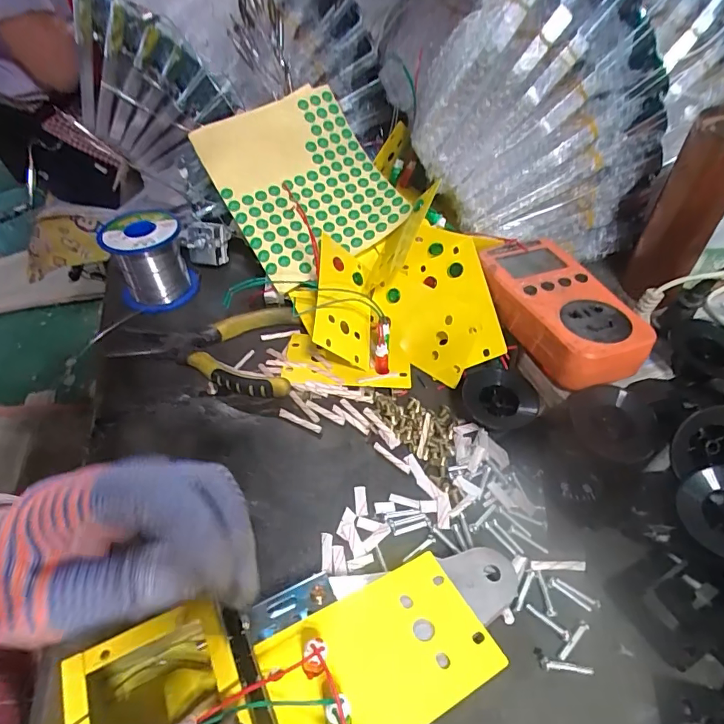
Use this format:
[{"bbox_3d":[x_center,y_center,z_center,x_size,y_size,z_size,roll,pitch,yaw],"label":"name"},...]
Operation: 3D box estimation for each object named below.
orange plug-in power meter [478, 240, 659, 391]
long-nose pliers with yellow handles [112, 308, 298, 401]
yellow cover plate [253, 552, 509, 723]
[{"bbox_3d":[0.134,-0.037,0.332,0.068,0.037,0.129,-15,47,-14],"label":"orange plug-in power meter"},{"bbox_3d":[-0.124,-0.005,0.364,0.139,0.014,0.083,-2,46,-2],"label":"long-nose pliers with yellow handles"},{"bbox_3d":[0.008,0.129,0.207,0.094,0.005,0.058,-18,46,-24],"label":"yellow cover plate"}]

